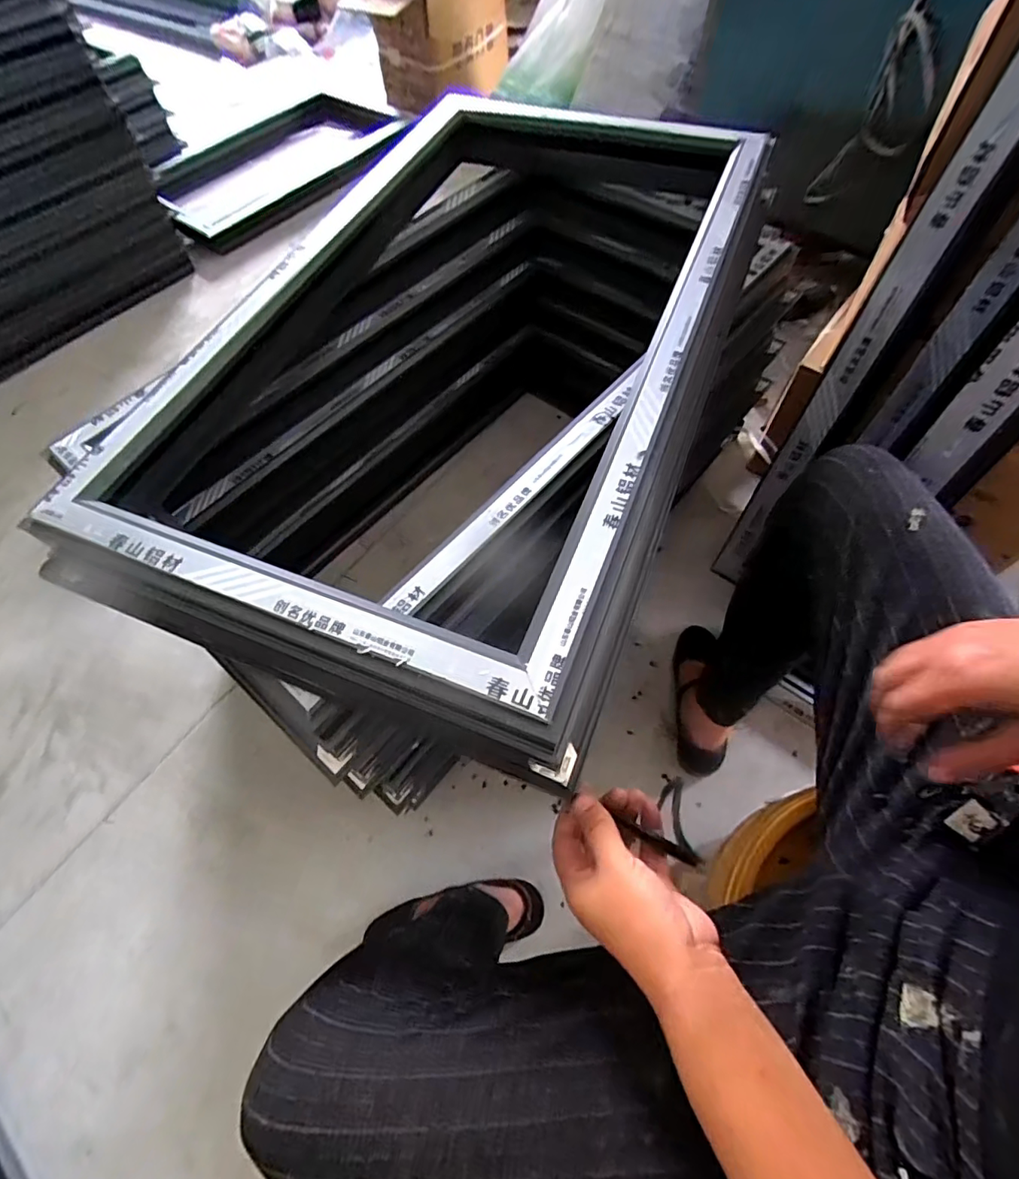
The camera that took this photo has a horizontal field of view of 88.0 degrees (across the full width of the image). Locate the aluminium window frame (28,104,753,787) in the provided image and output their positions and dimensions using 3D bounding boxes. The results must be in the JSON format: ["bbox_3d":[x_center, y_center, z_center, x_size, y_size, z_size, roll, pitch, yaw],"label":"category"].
[{"bbox_3d":[-0.041,-0.301,0.601,0.504,0.082,0.870,18,64,12],"label":"aluminium window frame"}]

